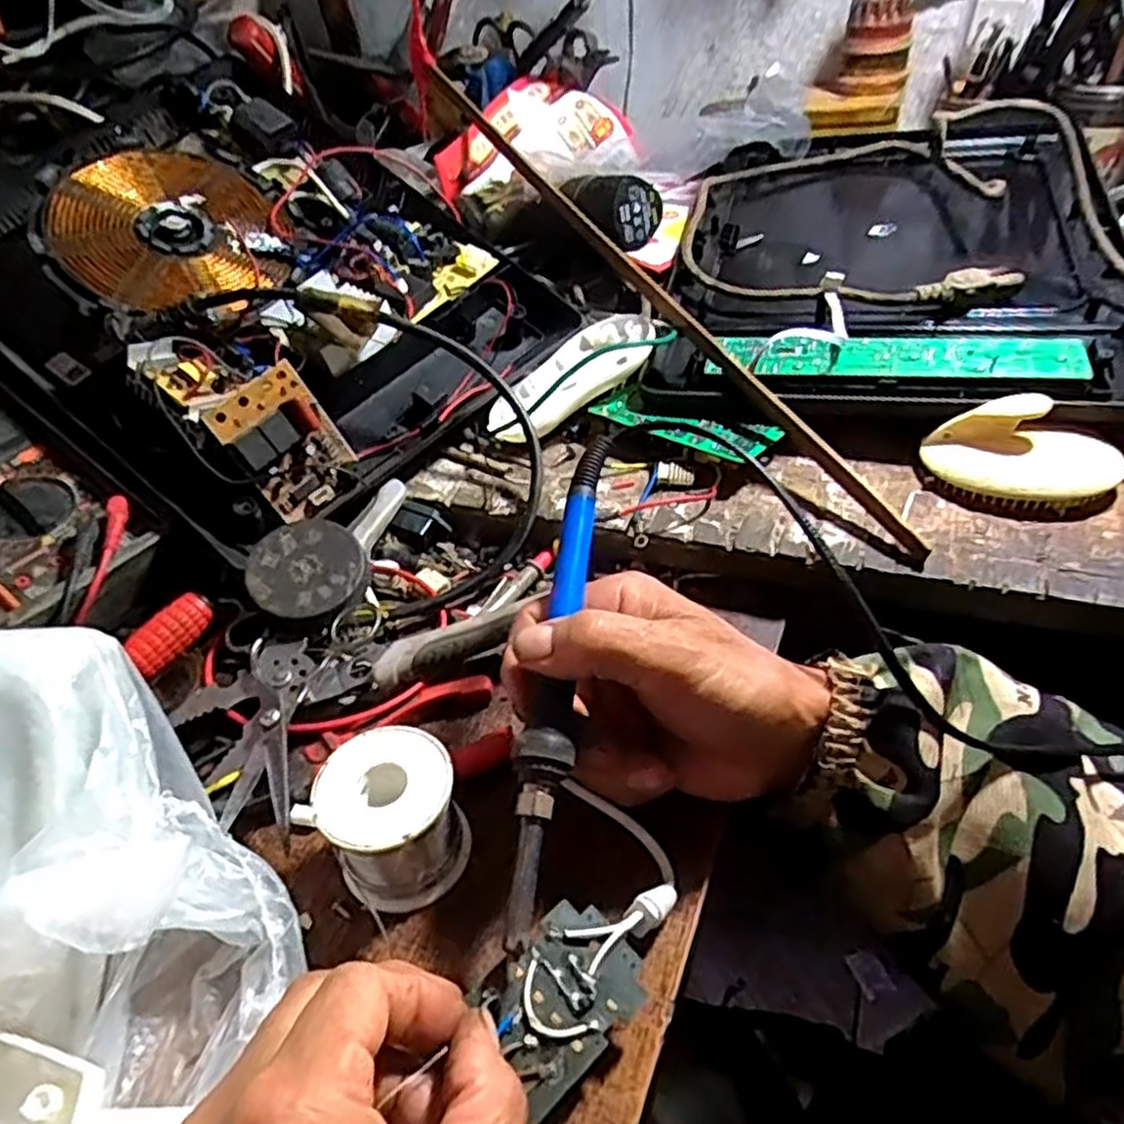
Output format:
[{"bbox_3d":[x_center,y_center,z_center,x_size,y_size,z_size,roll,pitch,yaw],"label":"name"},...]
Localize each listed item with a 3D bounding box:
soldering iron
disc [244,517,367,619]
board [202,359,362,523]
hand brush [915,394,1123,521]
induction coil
[{"bbox_3d":[0.000,0.038,0.298,0.017,0.018,0.198,4,63,11],"label":"soldering iron"},{"bbox_3d":[-0.128,0.002,0.387,0.056,0.004,0.053,1,60,-2],"label":"disc"},{"bbox_3d":[-0.151,-0.066,0.433,0.059,0.077,0.020,-42,27,-26],"label":"board"},{"bbox_3d":[0.235,-0.056,0.394,0.093,0.038,0.059,19,49,25],"label":"hand brush"},{"bbox_3d":[-0.254,-0.219,0.501,0.133,0.012,0.137,-15,68,-26],"label":"induction coil"}]

